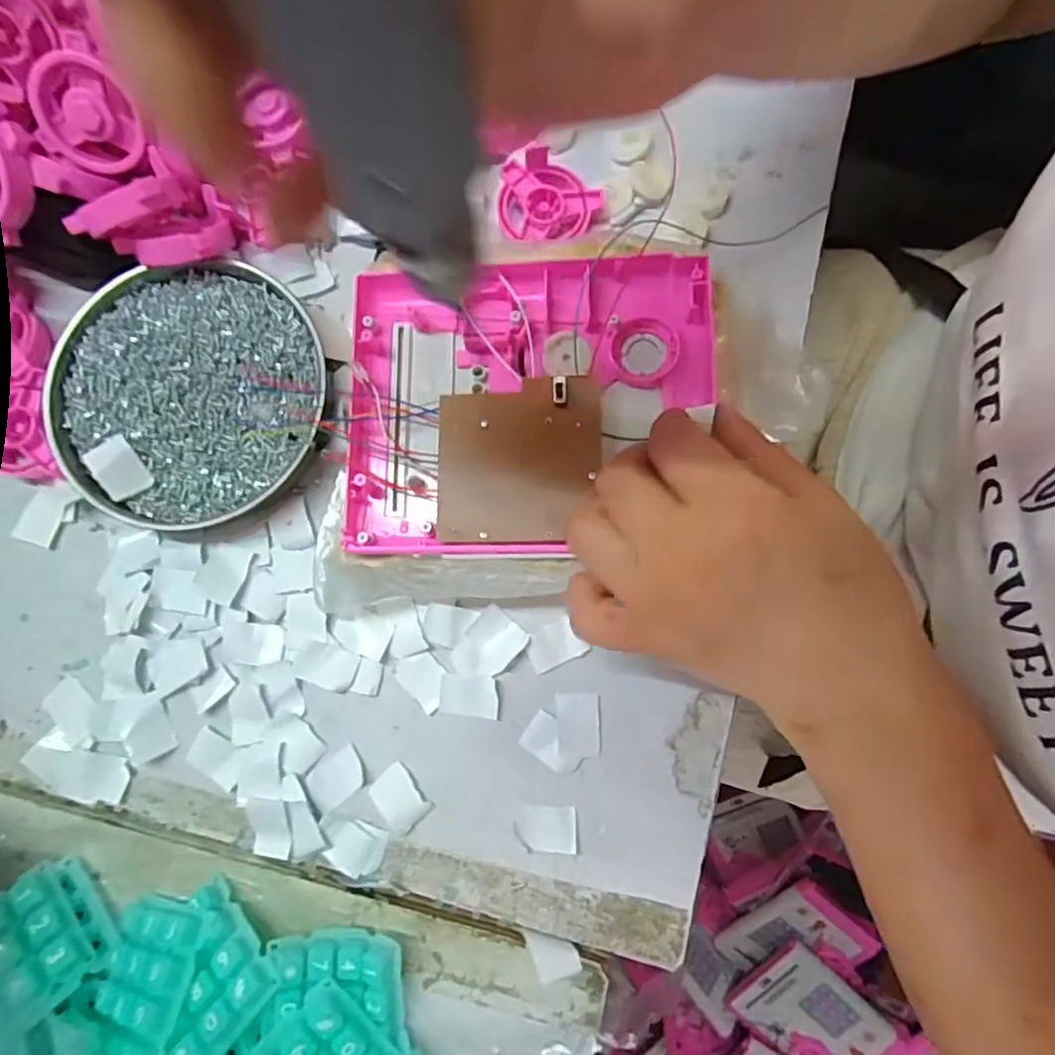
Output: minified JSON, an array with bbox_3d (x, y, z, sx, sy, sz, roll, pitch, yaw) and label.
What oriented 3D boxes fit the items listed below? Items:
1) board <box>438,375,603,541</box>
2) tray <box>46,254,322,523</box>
[{"bbox_3d":[-0.004,-0.031,0.267,0.071,0.014,0.071,0,79,1],"label":"board"},{"bbox_3d":[-0.170,-0.066,0.307,0.129,0.026,0.131,0,82,1],"label":"tray"}]

